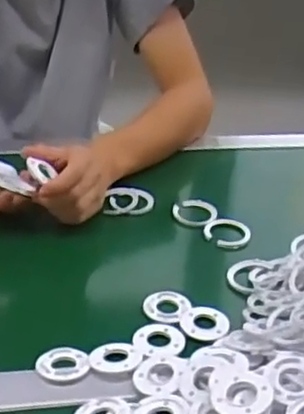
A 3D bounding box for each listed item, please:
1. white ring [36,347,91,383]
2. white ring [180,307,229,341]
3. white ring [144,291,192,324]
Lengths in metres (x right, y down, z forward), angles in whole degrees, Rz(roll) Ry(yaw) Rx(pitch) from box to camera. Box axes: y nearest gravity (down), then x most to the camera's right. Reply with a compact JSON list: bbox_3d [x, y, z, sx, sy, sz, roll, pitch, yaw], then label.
[{"bbox_3d":[-0.073,0.130,0.561,0.043,0.007,0.036,1,31,-4],"label":"white ring"},{"bbox_3d":[0.049,0.106,0.614,0.044,0.005,0.043,3,31,-2],"label":"white ring"},{"bbox_3d":[0.013,0.094,0.636,0.042,0.007,0.042,3,31,-2],"label":"white ring"}]

